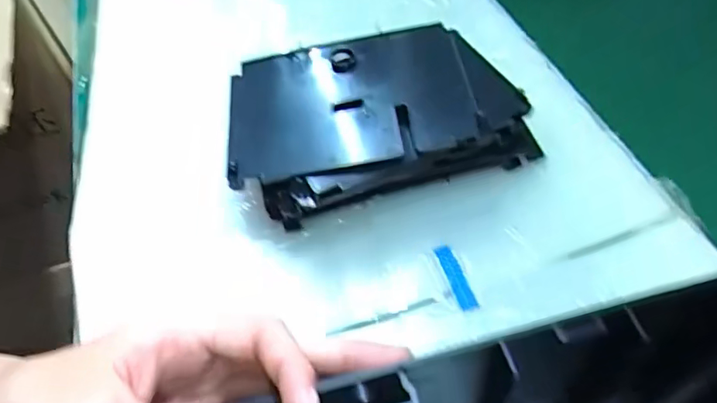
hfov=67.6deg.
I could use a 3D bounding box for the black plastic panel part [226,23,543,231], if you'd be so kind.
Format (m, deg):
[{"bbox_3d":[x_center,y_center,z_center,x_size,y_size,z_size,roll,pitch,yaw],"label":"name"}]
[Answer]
[{"bbox_3d":[0.012,-0.067,0.405,0.223,0.061,0.135,-16,54,-7],"label":"black plastic panel part"}]

